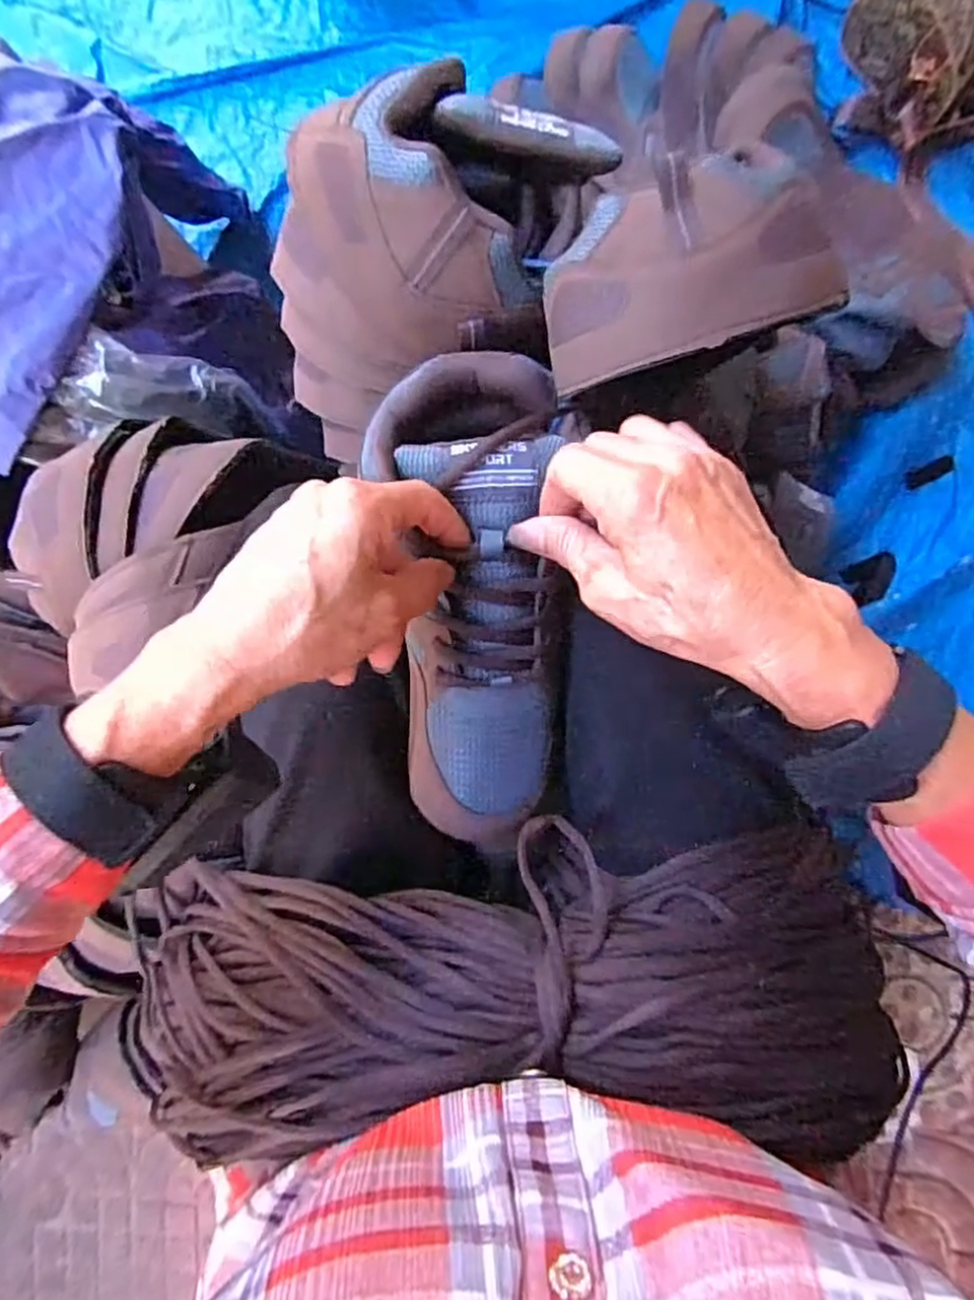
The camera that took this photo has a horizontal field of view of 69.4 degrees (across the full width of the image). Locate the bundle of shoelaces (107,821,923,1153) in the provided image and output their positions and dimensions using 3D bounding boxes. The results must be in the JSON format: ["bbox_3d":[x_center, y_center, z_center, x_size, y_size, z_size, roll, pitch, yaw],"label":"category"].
[{"bbox_3d":[0.002,0.165,0.343,0.382,0.075,0.147,1,89,3],"label":"bundle of shoelaces"}]

